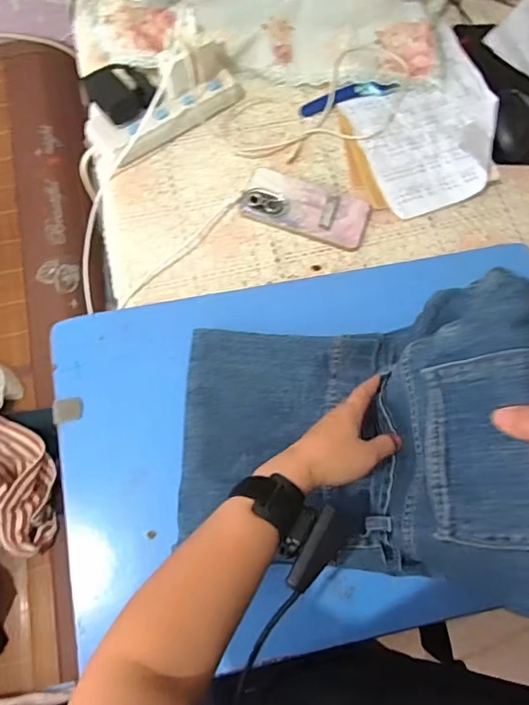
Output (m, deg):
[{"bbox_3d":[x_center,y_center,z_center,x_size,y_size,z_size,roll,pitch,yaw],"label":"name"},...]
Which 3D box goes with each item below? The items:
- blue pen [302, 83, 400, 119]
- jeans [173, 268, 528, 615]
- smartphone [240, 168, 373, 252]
[{"bbox_3d":[0.121,-0.363,0.738,0.142,0.021,0.021,-15,72,-8],"label":"blue pen"},{"bbox_3d":[0.057,0.067,0.440,0.263,0.235,0.251,0,70,-3],"label":"jeans"},{"bbox_3d":[0.055,-0.191,0.678,0.163,0.009,0.078,19,71,4],"label":"smartphone"}]

